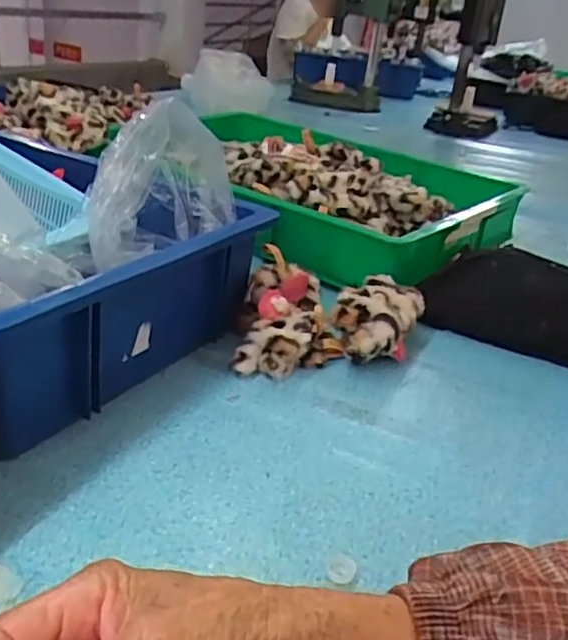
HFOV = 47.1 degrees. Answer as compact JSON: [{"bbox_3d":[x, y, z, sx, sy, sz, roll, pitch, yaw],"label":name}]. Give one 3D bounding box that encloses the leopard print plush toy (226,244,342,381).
[{"bbox_3d":[0.008,-0.006,0.596,0.087,0.055,0.145,8,27,1],"label":"leopard print plush toy"}]

